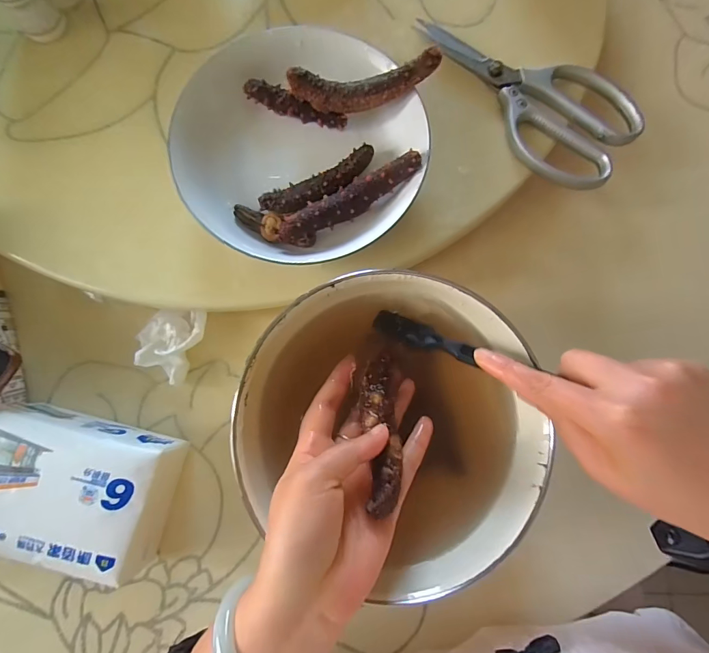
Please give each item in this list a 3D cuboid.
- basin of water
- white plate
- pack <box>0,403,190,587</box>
[{"bbox_3d":[0.028,0.065,0.289,0.201,0.081,0.187,0,79,-1],"label":"basin of water"},{"bbox_3d":[-0.042,-0.134,0.296,0.172,0.038,0.173,0,79,-1],"label":"white plate"},{"bbox_3d":[-0.204,0.118,0.291,0.127,0.058,0.096,18,80,1],"label":"pack"}]

